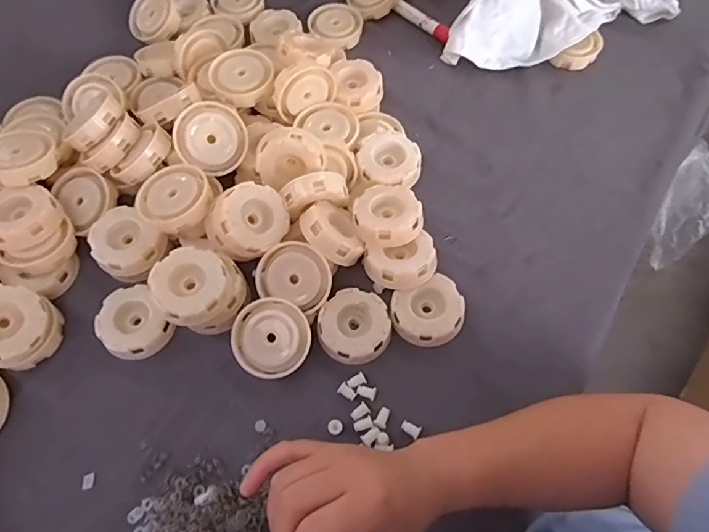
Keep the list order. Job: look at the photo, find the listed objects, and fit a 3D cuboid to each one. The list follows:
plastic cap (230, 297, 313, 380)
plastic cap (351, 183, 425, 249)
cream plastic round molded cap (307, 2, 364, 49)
[{"bbox_3d":[-0.074,0.064,0.436,0.065,0.026,0.069,0,63,0],"label":"plastic cap"},{"bbox_3d":[0.032,-0.048,0.473,0.065,0.021,0.065,1,49,-1],"label":"plastic cap"},{"bbox_3d":[-0.023,-0.305,0.624,0.067,0.020,0.072,0,63,0],"label":"cream plastic round molded cap"}]

